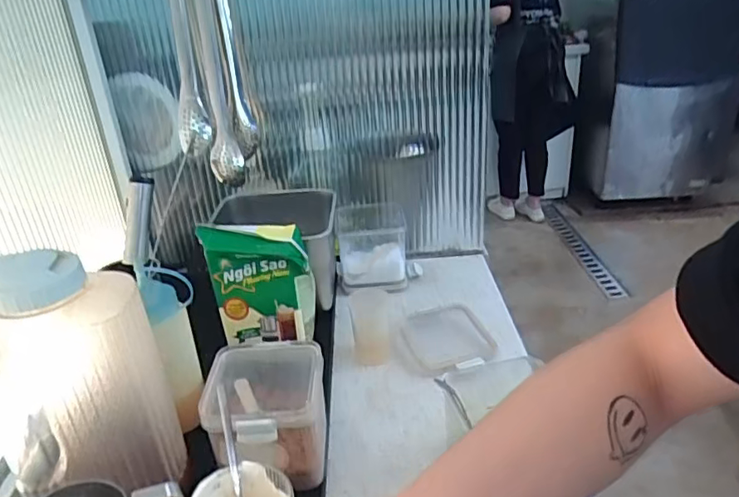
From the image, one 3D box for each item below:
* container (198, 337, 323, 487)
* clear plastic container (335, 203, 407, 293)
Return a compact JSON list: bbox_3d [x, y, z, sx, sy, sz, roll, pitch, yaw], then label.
[{"bbox_3d":[-0.098,0.164,0.559,0.107,0.092,0.113,-5,26,-1],"label":"container"},{"bbox_3d":[0.002,-0.005,0.890,0.108,0.097,0.123,-3,26,2],"label":"clear plastic container"}]

